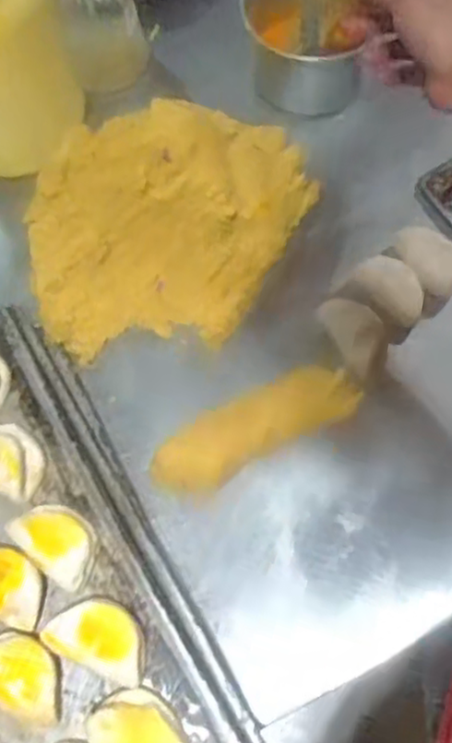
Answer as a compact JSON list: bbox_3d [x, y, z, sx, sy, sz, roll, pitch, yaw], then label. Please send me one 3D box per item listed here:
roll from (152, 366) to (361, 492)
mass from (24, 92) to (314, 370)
[{"bbox_3d":[0.023,0.047,0.547,0.173,0.033,0.050,-28,70,-8],"label":"roll"},{"bbox_3d":[-0.045,-0.126,0.582,0.257,0.097,0.186,-7,69,0],"label":"mass"}]

